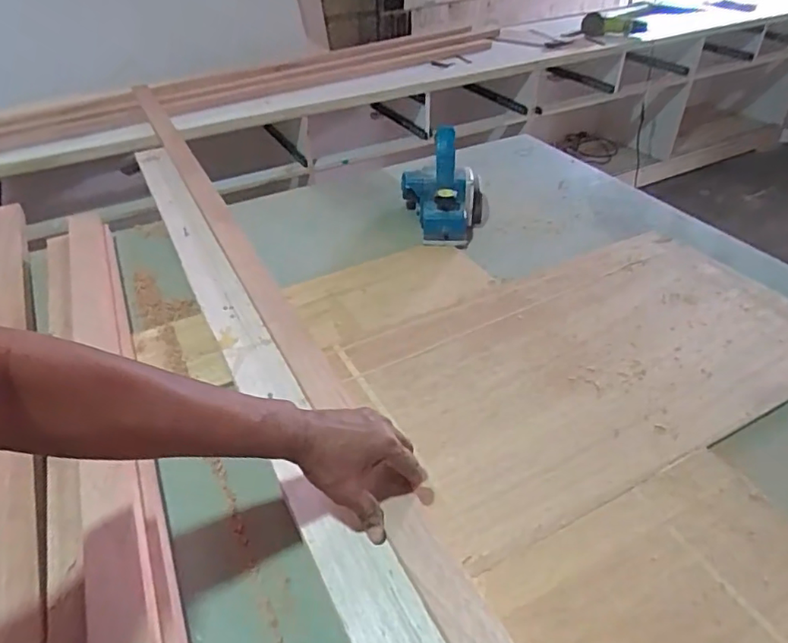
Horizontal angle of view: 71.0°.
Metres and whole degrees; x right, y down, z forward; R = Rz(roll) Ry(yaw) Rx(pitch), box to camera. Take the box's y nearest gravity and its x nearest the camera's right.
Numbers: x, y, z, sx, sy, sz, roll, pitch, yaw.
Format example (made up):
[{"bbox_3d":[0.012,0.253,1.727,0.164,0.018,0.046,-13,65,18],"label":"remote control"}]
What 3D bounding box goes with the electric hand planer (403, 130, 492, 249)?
[{"bbox_3d":[0.094,-0.273,1.055,0.157,0.139,0.268,-1,39,0],"label":"electric hand planer"}]

